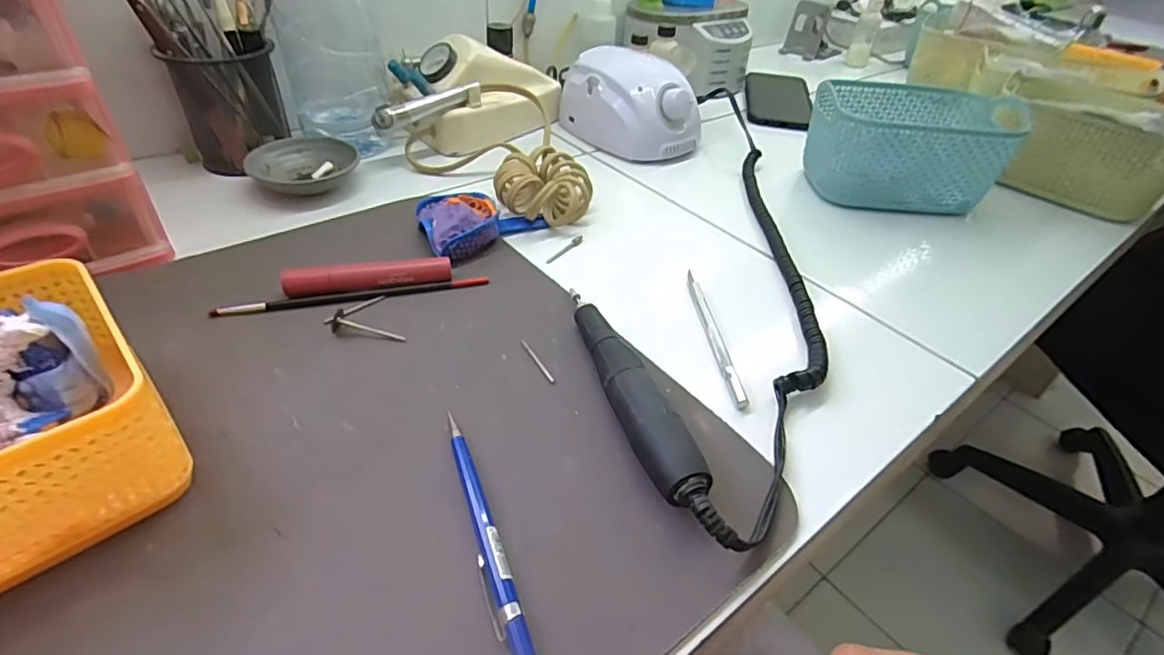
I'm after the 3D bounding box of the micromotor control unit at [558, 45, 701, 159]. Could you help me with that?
[{"bbox_3d":[0.051,-0.237,0.600,0.089,0.074,0.139,-23,48,-30],"label":"micromotor control unit"}]

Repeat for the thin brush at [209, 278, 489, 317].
[{"bbox_3d":[-0.148,-0.021,0.378,0.169,0.004,0.009,-9,41,-15],"label":"thin brush"}]

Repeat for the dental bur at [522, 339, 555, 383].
[{"bbox_3d":[-0.027,0.020,0.342,0.004,0.004,0.040,-19,45,-25],"label":"dental bur"}]

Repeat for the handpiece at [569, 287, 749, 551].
[{"bbox_3d":[0.026,0.035,0.305,0.024,0.028,0.184,-12,42,-18],"label":"handpiece"}]

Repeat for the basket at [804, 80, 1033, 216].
[{"bbox_3d":[0.308,-0.172,0.543,0.180,0.079,0.133,10,40,8],"label":"basket"}]

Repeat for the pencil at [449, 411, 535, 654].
[{"bbox_3d":[-0.042,0.090,0.251,0.013,0.010,0.131,-11,42,-17],"label":"pencil"}]

